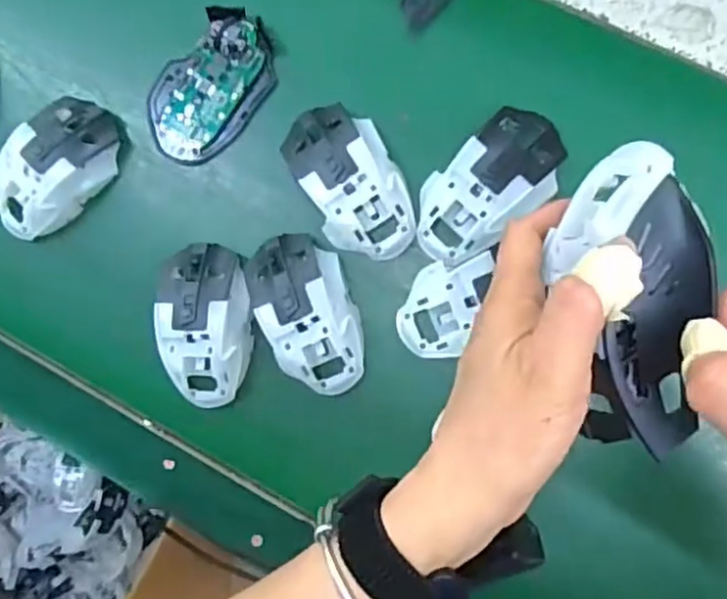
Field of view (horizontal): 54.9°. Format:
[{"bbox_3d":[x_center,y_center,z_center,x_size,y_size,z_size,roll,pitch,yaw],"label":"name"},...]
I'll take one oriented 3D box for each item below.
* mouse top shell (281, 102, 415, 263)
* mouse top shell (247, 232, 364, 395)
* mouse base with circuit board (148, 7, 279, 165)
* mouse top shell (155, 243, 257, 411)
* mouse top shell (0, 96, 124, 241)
[{"bbox_3d":[-0.009,-0.081,0.488,0.064,0.038,0.113,-28,86,9],"label":"mouse top shell"},{"bbox_3d":[-0.039,0.011,0.496,0.063,0.041,0.113,-19,88,9],"label":"mouse top shell"},{"bbox_3d":[-0.114,-0.155,0.512,0.113,0.020,0.075,-45,84,7],"label":"mouse base with circuit board"},{"bbox_3d":[-0.112,0.019,0.506,0.072,0.035,0.120,-6,90,10],"label":"mouse top shell"},{"bbox_3d":[-0.232,-0.097,0.525,0.068,0.037,0.114,44,97,6],"label":"mouse top shell"}]

